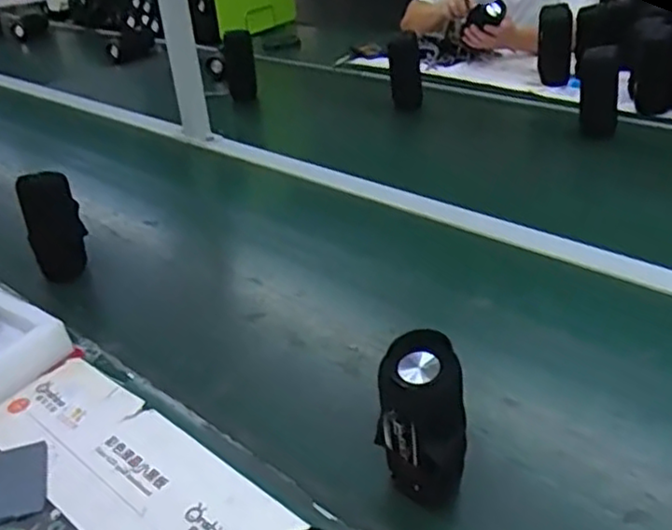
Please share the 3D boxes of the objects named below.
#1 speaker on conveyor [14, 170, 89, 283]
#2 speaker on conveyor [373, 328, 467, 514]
[{"bbox_3d":[-0.389,-0.051,0.947,0.069,0.155,0.045,-20,34,-24],"label":"speaker on conveyor"},{"bbox_3d":[0.071,0.134,0.565,0.061,0.151,0.051,20,39,36],"label":"speaker on conveyor"}]

